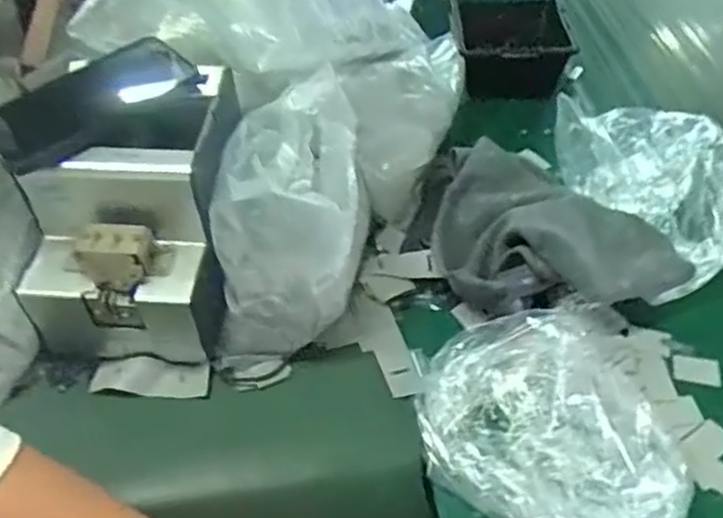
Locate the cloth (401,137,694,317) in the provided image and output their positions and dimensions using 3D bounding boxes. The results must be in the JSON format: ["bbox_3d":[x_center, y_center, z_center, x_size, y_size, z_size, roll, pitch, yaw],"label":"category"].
[{"bbox_3d":[0.132,-0.019,0.594,0.156,0.062,0.196,-24,53,-19],"label":"cloth"}]

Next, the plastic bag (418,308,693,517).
[{"bbox_3d":[0.130,0.117,0.489,0.167,0.052,0.186,-9,49,-7],"label":"plastic bag"}]

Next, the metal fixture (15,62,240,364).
[{"bbox_3d":[-0.175,0.006,0.529,0.128,0.146,0.077,0,49,1],"label":"metal fixture"}]

